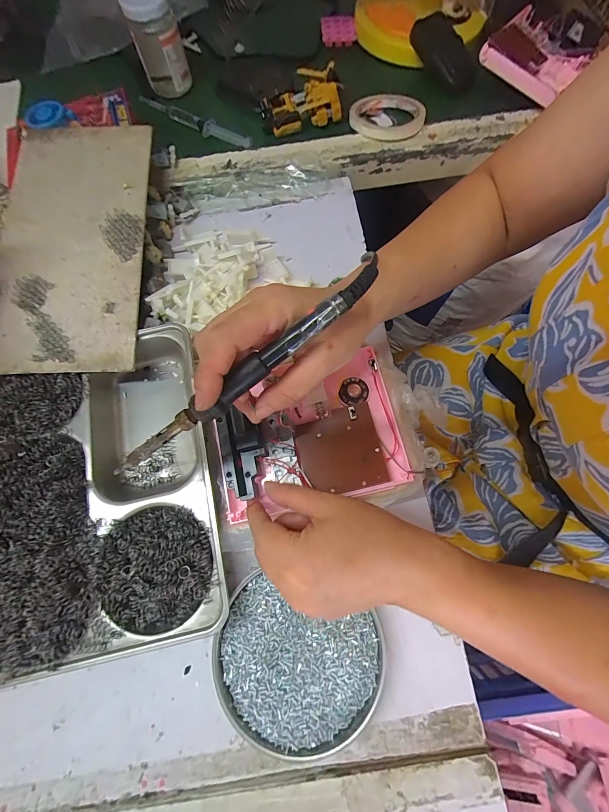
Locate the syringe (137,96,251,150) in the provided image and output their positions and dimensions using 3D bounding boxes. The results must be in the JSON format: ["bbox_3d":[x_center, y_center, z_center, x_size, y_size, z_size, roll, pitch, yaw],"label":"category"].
[{"bbox_3d":[-0.150,-0.401,0.463,0.190,0.010,0.024,33,77,11],"label":"syringe"}]

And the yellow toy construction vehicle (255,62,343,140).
[{"bbox_3d":[-0.006,-0.414,0.449,0.109,0.034,0.072,-13,73,-2],"label":"yellow toy construction vehicle"}]

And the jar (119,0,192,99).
[{"bbox_3d":[-0.202,-0.504,0.450,0.059,0.096,0.064,-20,73,-4],"label":"jar"}]

